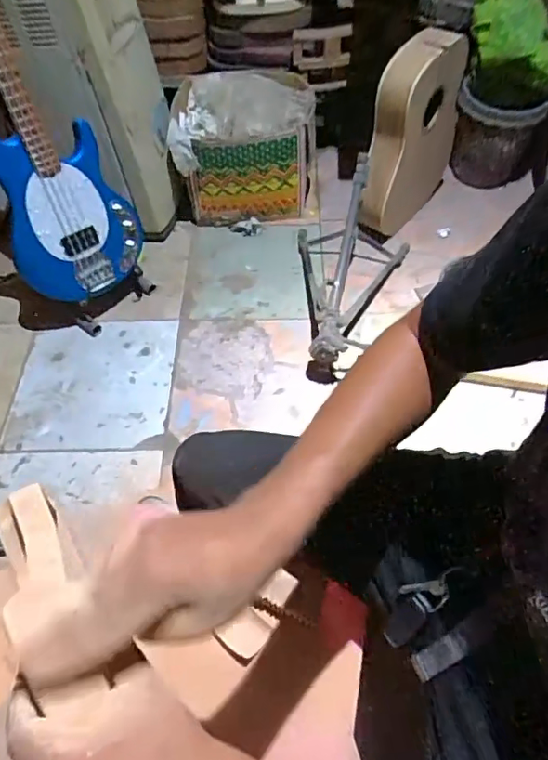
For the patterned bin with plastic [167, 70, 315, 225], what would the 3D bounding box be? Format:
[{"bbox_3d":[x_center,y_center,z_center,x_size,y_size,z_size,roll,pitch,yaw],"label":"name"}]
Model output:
[{"bbox_3d":[-0.086,-0.702,1.649,0.409,0.308,0.335,-4,55,-1],"label":"patterned bin with plastic"}]

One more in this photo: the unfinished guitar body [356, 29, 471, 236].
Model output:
[{"bbox_3d":[0.389,-0.673,1.461,0.109,0.485,0.379,28,60,19],"label":"unfinished guitar body"}]

